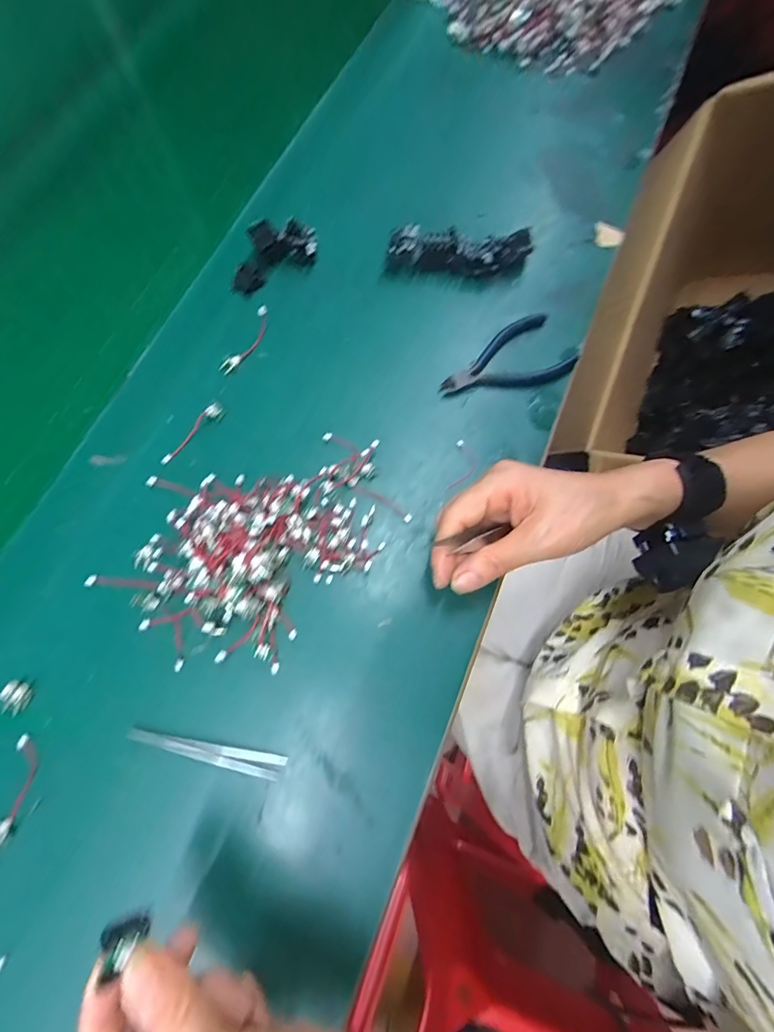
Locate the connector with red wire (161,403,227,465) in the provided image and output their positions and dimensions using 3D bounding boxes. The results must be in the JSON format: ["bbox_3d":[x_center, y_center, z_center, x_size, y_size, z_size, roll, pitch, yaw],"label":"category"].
[{"bbox_3d":[-0.156,-0.066,0.357,0.011,0.011,0.064,38,76,9],"label":"connector with red wire"}]

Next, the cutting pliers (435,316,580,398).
[{"bbox_3d":[0.098,-0.125,0.370,0.112,0.012,0.057,-27,76,-9],"label":"cutting pliers"}]

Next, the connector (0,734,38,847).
[{"bbox_3d":[-0.233,0.172,0.276,0.016,0.007,0.064,9,74,1],"label":"connector"}]

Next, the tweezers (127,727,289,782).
[{"bbox_3d":[-0.118,0.156,0.291,0.101,0.010,0.015,10,74,2],"label":"tweezers"}]

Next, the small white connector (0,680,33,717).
[{"bbox_3d":[-0.242,0.119,0.289,0.016,0.009,0.020,14,74,3],"label":"small white connector"}]

